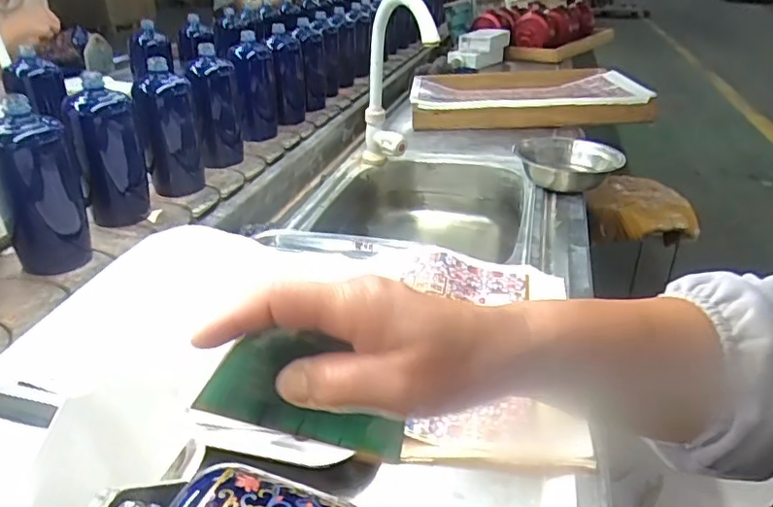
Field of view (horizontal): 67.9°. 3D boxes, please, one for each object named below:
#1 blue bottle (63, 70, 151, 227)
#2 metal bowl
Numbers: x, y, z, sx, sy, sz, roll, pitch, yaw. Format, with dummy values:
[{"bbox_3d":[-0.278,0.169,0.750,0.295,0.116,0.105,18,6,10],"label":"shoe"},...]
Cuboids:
[{"bbox_3d":[-0.370,-0.141,0.768,0.066,0.181,0.084,-6,29,-12],"label":"blue bottle"},{"bbox_3d":[0.283,-0.140,0.903,0.161,0.042,0.157,8,30,13],"label":"metal bowl"}]

